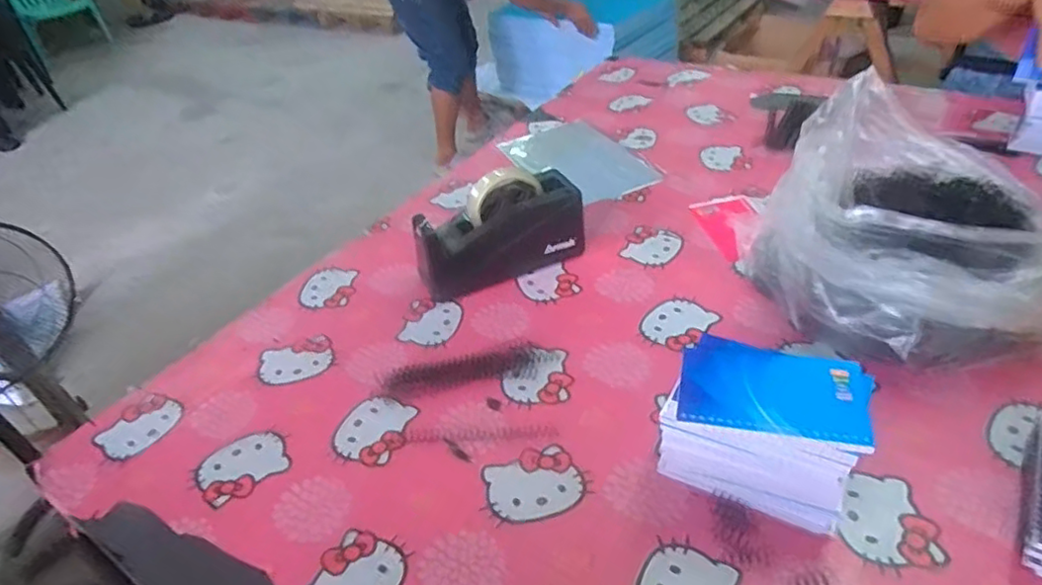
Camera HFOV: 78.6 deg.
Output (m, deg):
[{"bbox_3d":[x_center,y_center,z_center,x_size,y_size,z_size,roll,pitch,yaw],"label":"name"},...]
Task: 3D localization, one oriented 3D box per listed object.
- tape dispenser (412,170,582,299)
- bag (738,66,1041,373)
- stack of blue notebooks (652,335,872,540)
[{"bbox_3d":[-0.024,-0.070,0.760,0.199,0.113,0.078,-23,39,-21],"label":"tape dispenser"},{"bbox_3d":[0.378,-0.062,0.628,0.228,0.154,0.279,-19,38,-17],"label":"bag"},{"bbox_3d":[0.186,0.112,0.497,0.136,0.101,0.093,10,39,21],"label":"stack of blue notebooks"}]

